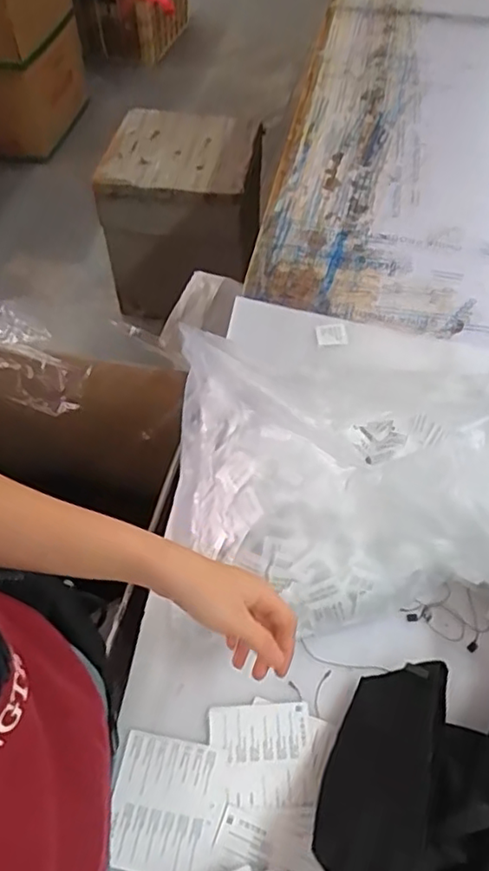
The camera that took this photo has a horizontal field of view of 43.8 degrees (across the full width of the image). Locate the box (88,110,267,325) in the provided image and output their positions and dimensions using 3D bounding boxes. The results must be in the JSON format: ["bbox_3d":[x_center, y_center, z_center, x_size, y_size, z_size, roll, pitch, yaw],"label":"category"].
[{"bbox_3d":[-0.173,-0.617,1.752,0.439,0.385,0.404,7,53,5],"label":"box"}]

